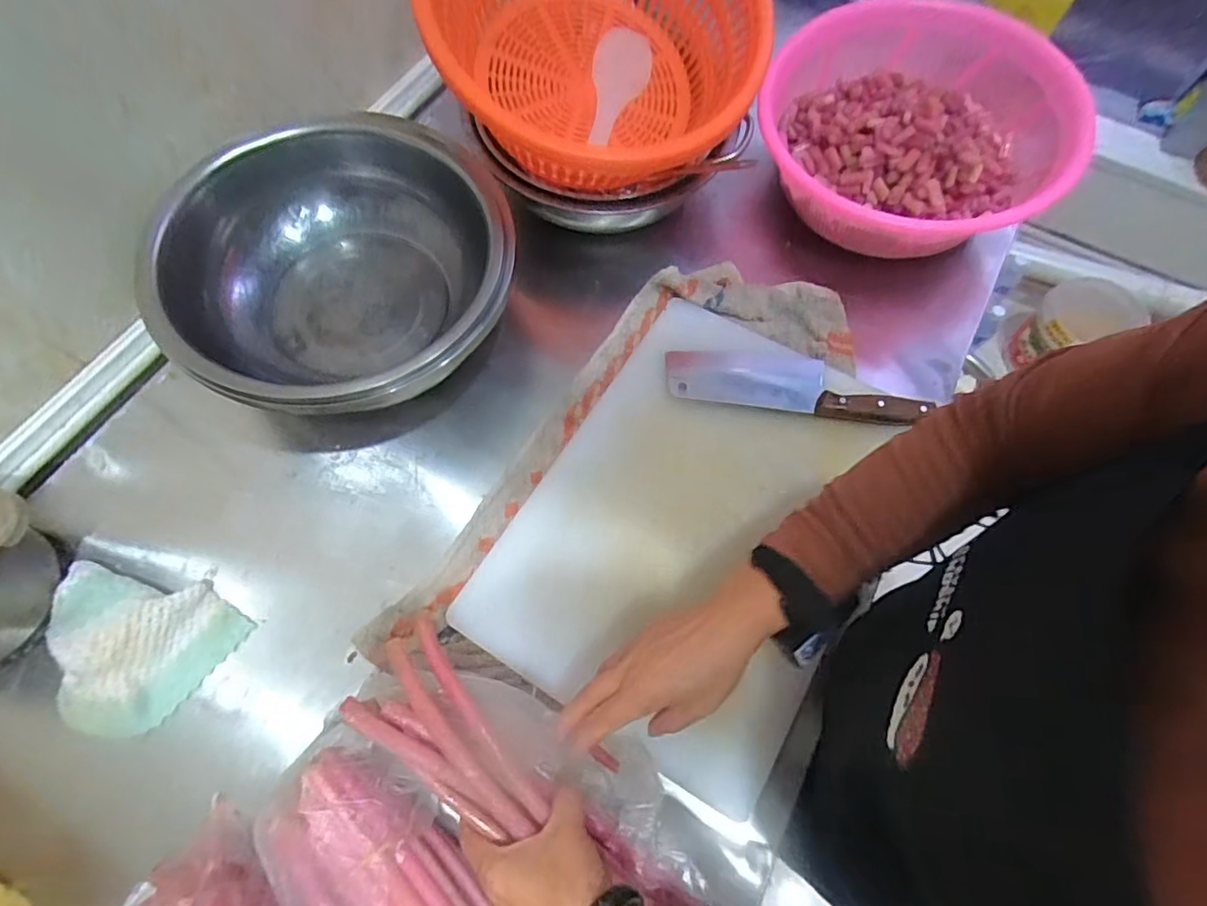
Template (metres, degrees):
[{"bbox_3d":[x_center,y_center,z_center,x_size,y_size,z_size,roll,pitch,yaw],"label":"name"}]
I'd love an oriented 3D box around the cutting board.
[{"bbox_3d":[0.098,0.054,0.570,0.324,0.027,0.450,29,70,11],"label":"cutting board"}]

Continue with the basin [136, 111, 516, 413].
[{"bbox_3d":[-0.264,-0.183,0.607,0.292,0.160,0.349,22,69,9],"label":"basin"}]

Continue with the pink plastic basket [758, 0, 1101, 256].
[{"bbox_3d":[0.360,-0.377,0.659,0.334,0.109,0.307,31,71,12],"label":"pink plastic basket"}]

